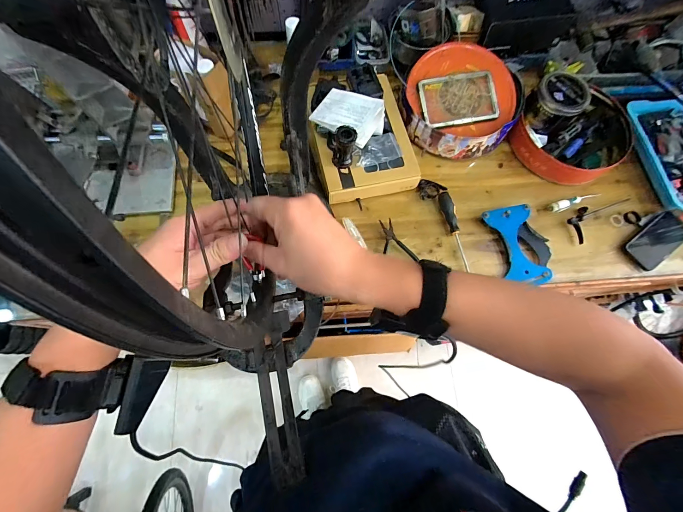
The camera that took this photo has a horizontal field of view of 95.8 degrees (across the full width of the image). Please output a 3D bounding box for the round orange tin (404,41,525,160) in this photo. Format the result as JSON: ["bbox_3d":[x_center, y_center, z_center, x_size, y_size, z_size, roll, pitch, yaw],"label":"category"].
[{"bbox_3d":[0.299,-0.378,0.767,0.288,0.108,0.238,9,71,0],"label":"round orange tin"}]

